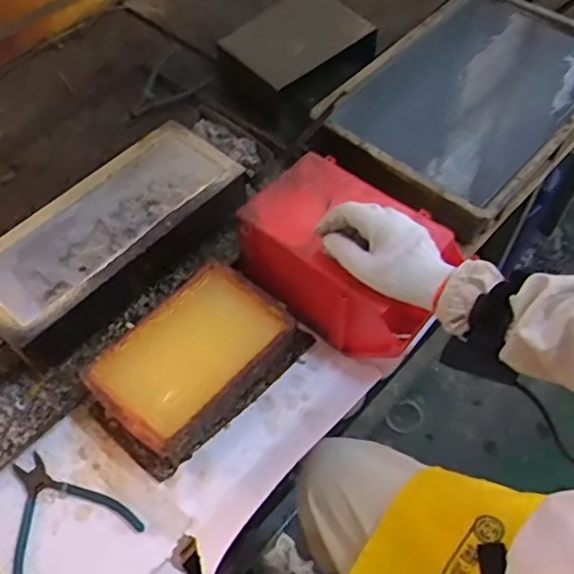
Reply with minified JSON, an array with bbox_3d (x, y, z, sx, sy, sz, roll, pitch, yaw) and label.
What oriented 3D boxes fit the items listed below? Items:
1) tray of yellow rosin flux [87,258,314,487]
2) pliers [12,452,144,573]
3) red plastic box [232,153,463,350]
[{"bbox_3d":[-0.100,0.081,0.675,0.134,0.073,0.219,37,64,23],"label":"tray of yellow rosin flux"},{"bbox_3d":[-0.232,0.224,0.618,0.128,0.009,0.131,-31,61,-18],"label":"pliers"},{"bbox_3d":[0.068,-0.032,0.704,0.227,0.112,0.138,34,63,21],"label":"red plastic box"}]

